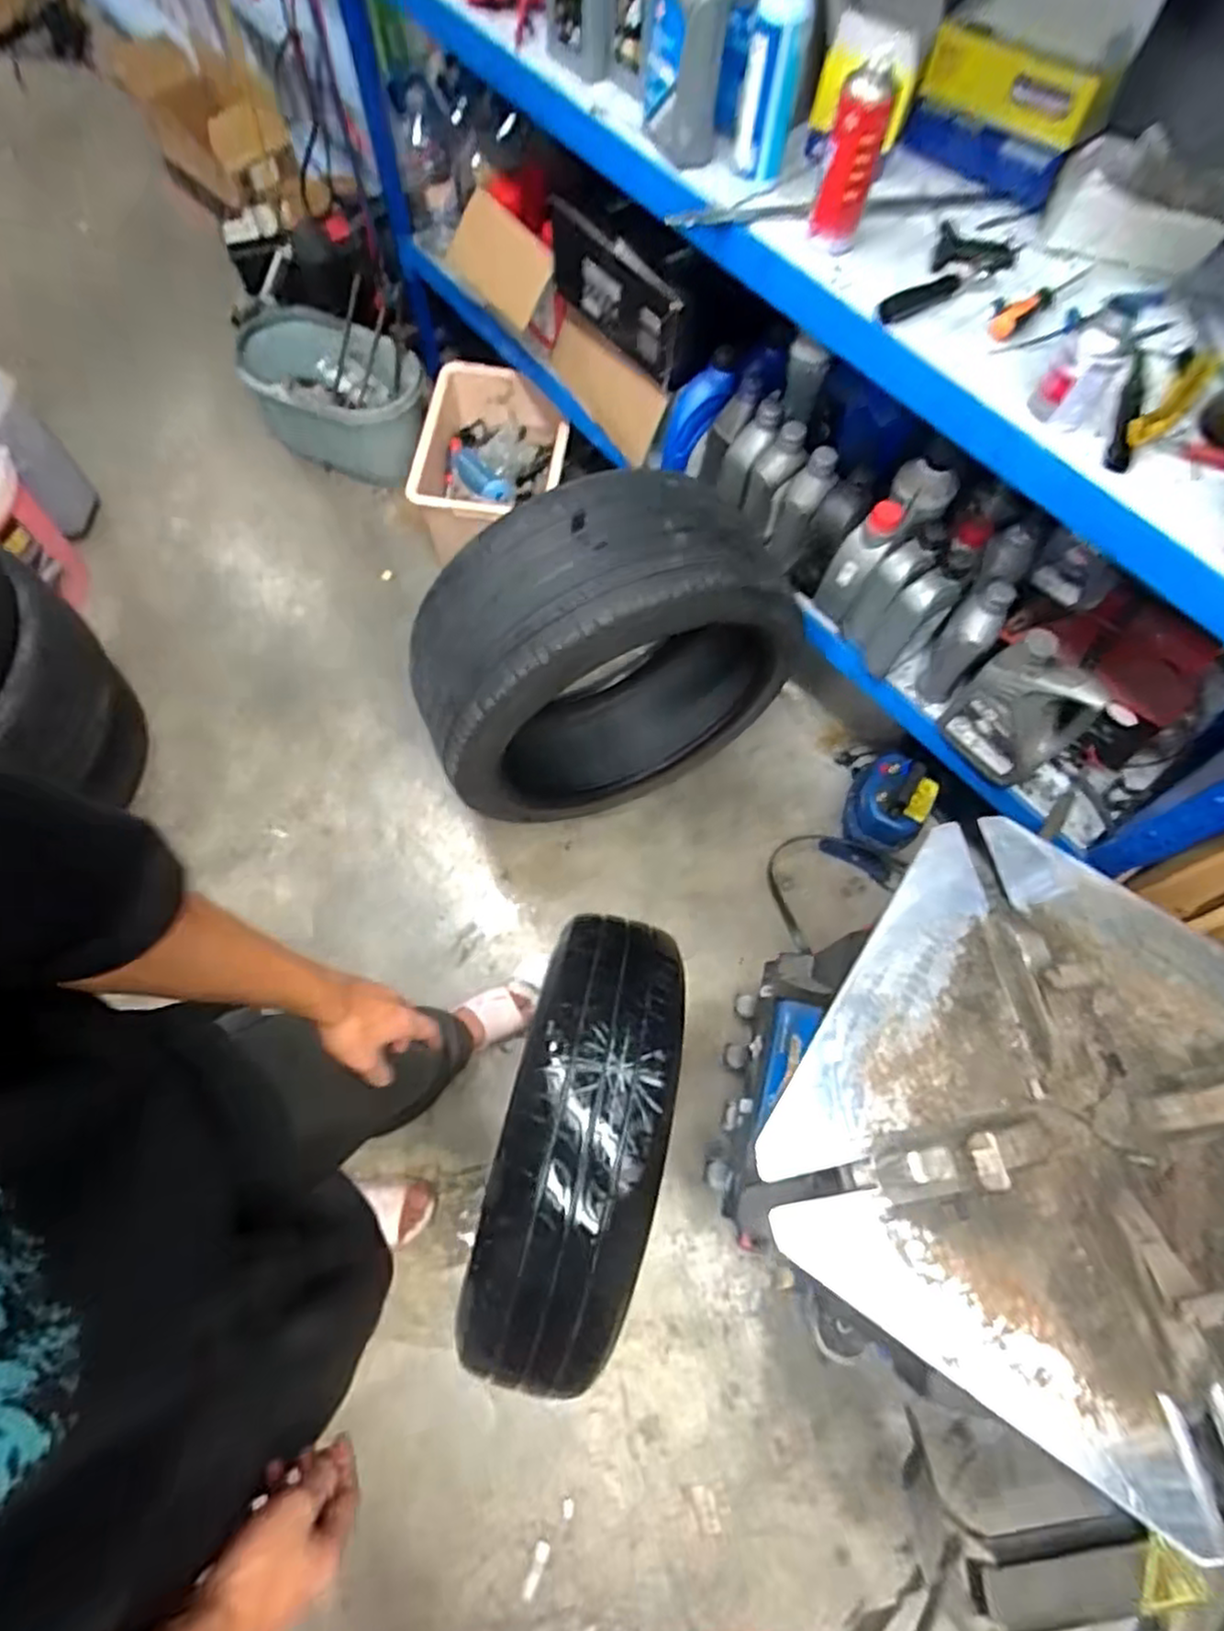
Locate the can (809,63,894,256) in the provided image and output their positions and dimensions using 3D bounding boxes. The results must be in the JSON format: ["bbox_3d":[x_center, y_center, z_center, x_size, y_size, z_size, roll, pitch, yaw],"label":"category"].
[{"bbox_3d":[0.294,-0.809,0.900,0.067,0.169,0.057,17,69,4],"label":"can"}]

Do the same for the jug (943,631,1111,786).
[{"bbox_3d":[0.639,-0.163,1.131,0.089,0.215,0.173,-33,74,-14],"label":"jug"}]

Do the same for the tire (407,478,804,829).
[{"bbox_3d":[0.002,-0.251,1.301,0.643,0.670,0.292,-20,71,-10],"label":"tire"}]

